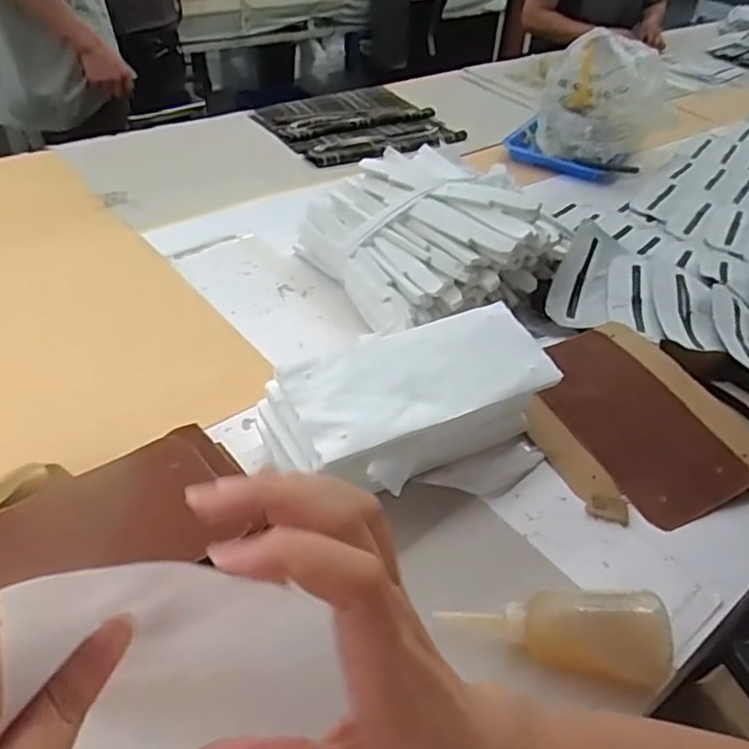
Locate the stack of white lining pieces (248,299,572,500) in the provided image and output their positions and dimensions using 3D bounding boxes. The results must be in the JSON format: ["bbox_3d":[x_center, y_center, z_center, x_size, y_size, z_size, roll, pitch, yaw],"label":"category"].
[{"bbox_3d":[0.036,0.030,0.627,0.260,0.105,0.136,-22,48,-28],"label":"stack of white lining pieces"}]

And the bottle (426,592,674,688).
[{"bbox_3d":[0.136,0.193,0.490,0.167,0.045,0.052,2,39,15],"label":"bottle"}]

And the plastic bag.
[{"bbox_3d":[0.418,-0.513,1.206,0.137,0.201,0.180,-18,46,-25],"label":"plastic bag"}]

